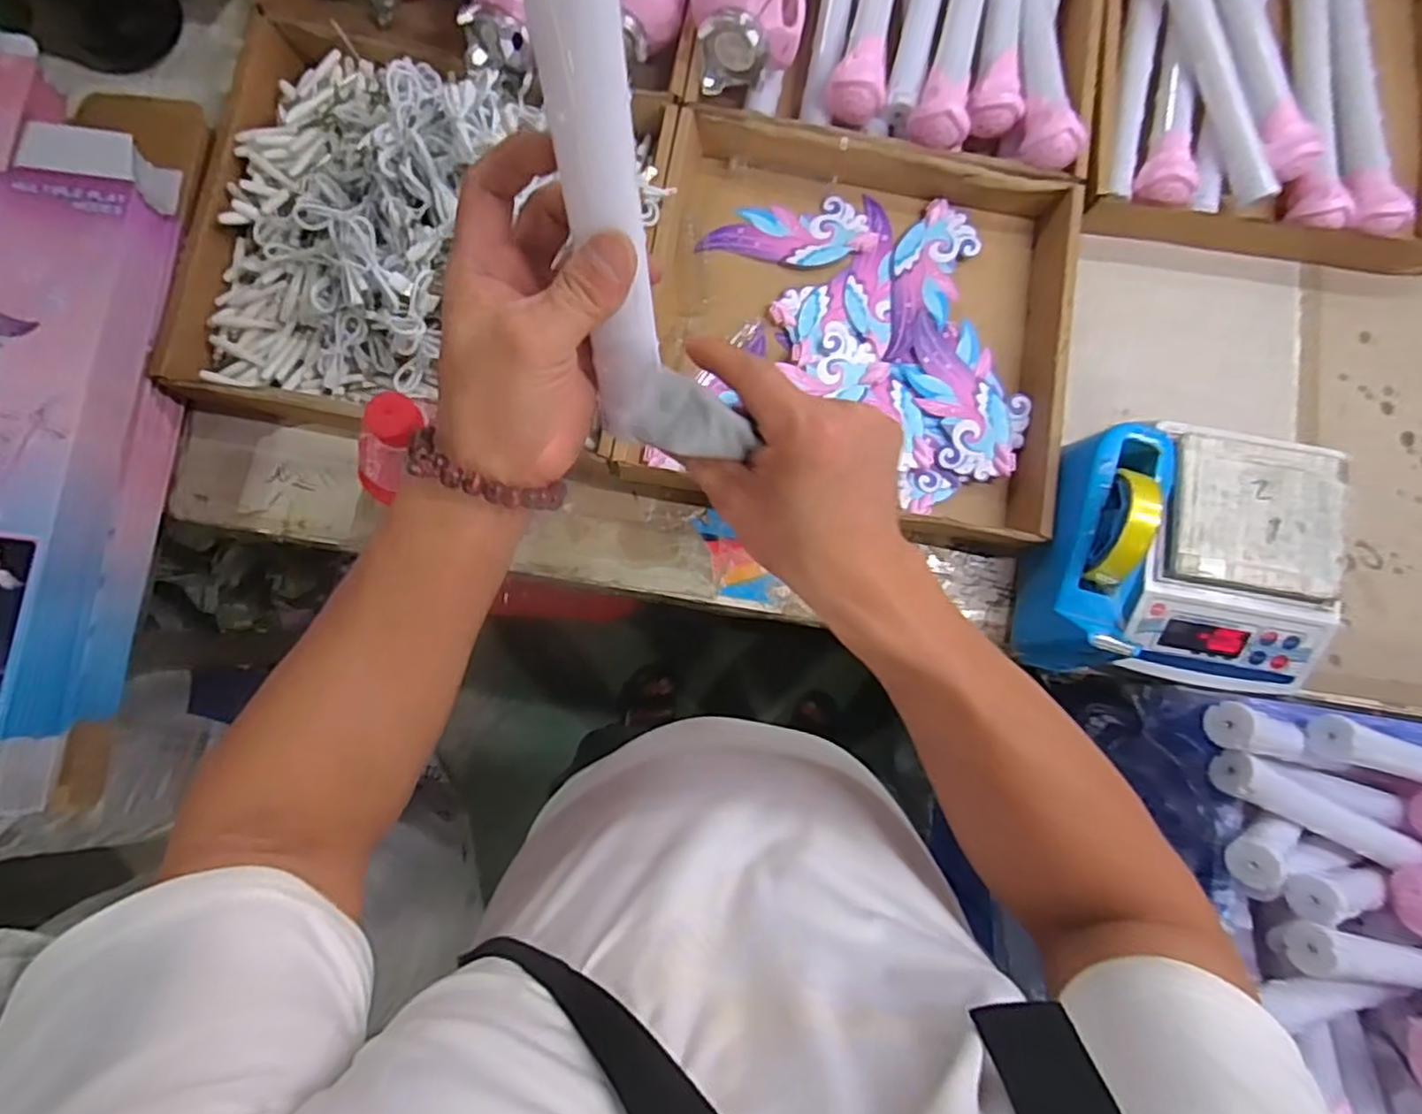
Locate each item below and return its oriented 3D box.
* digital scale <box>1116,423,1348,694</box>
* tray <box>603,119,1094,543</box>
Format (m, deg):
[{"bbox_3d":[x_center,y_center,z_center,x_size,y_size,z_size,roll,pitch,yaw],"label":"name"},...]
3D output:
[{"bbox_3d":[0.456,0.002,0.605,0.182,0.078,0.224,7,83,-3],"label":"digital scale"},{"bbox_3d":[0.130,-0.212,0.634,0.381,0.062,0.353,10,83,-3],"label":"tray"}]

